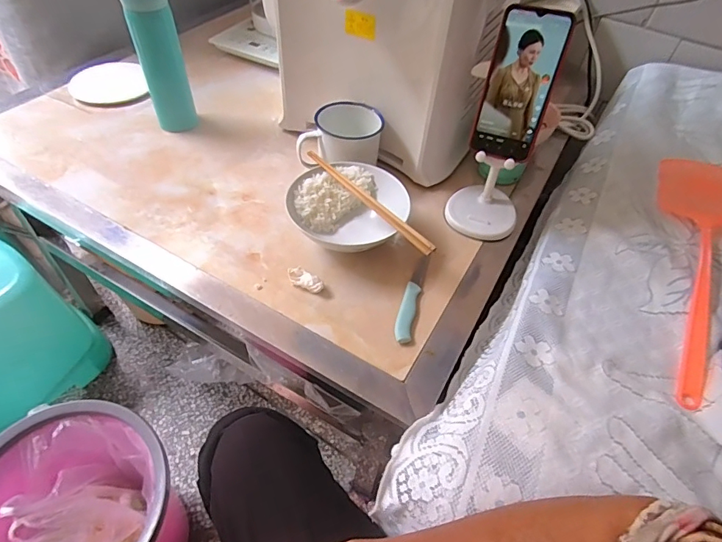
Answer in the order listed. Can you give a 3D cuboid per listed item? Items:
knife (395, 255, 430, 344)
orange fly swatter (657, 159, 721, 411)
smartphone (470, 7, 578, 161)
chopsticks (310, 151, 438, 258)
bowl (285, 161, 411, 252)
[{"bbox_3d":[0.062,0.028,0.529,0.019,0.011,0.137,13,50,7],"label":"knife"},{"bbox_3d":[0.450,-0.015,0.570,0.119,0.018,0.449,23,52,15],"label":"orange fly swatter"},{"bbox_3d":[0.183,-0.211,0.508,0.073,0.162,0.008,18,31,13],"label":"smartphone"},{"bbox_3d":[0.005,-0.091,0.546,0.014,0.010,0.226,-31,58,-27],"label":"chopsticks"},{"bbox_3d":[-0.015,-0.078,0.575,0.142,0.060,0.133,2,49,-3],"label":"bowl"}]

